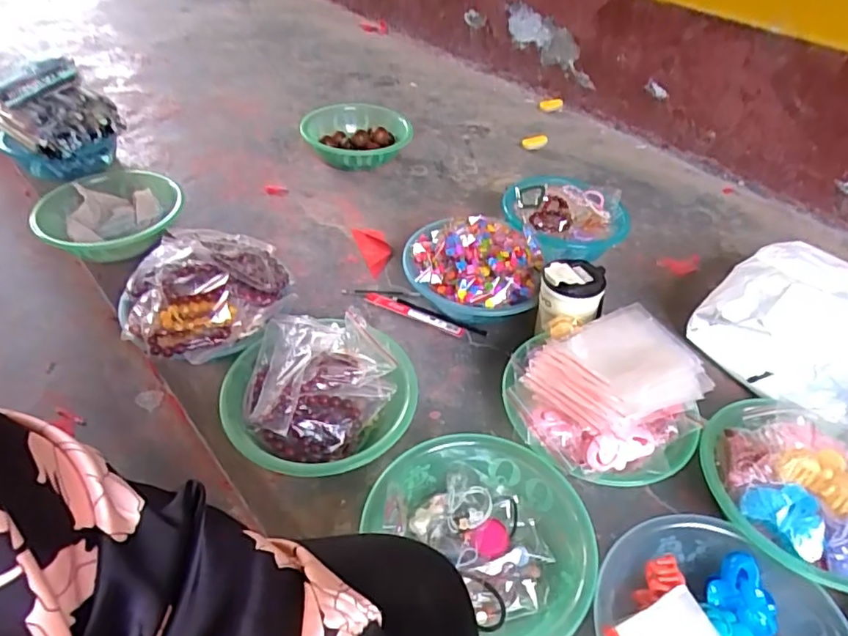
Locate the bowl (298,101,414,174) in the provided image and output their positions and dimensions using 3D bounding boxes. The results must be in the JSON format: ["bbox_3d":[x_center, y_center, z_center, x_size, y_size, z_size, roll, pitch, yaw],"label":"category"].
[{"bbox_3d":[-0.152,-0.411,1.282,0.230,0.077,0.219,2,43,-2],"label":"bowl"}]

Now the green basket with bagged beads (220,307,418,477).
[{"bbox_3d":[-0.132,0.096,0.731,0.239,0.086,0.234,-3,43,-8],"label":"green basket with bagged beads"}]

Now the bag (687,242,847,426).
[{"bbox_3d":[0.590,0.008,0.858,0.345,0.143,0.285,-20,48,-24],"label":"bag"}]

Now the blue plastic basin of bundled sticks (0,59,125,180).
[{"bbox_3d":[-0.752,-0.403,1.188,0.149,0.215,0.182,27,48,21],"label":"blue plastic basin of bundled sticks"}]

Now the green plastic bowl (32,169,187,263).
[{"bbox_3d":[-0.580,-0.197,1.063,0.268,0.060,0.260,2,43,-2],"label":"green plastic bowl"}]

